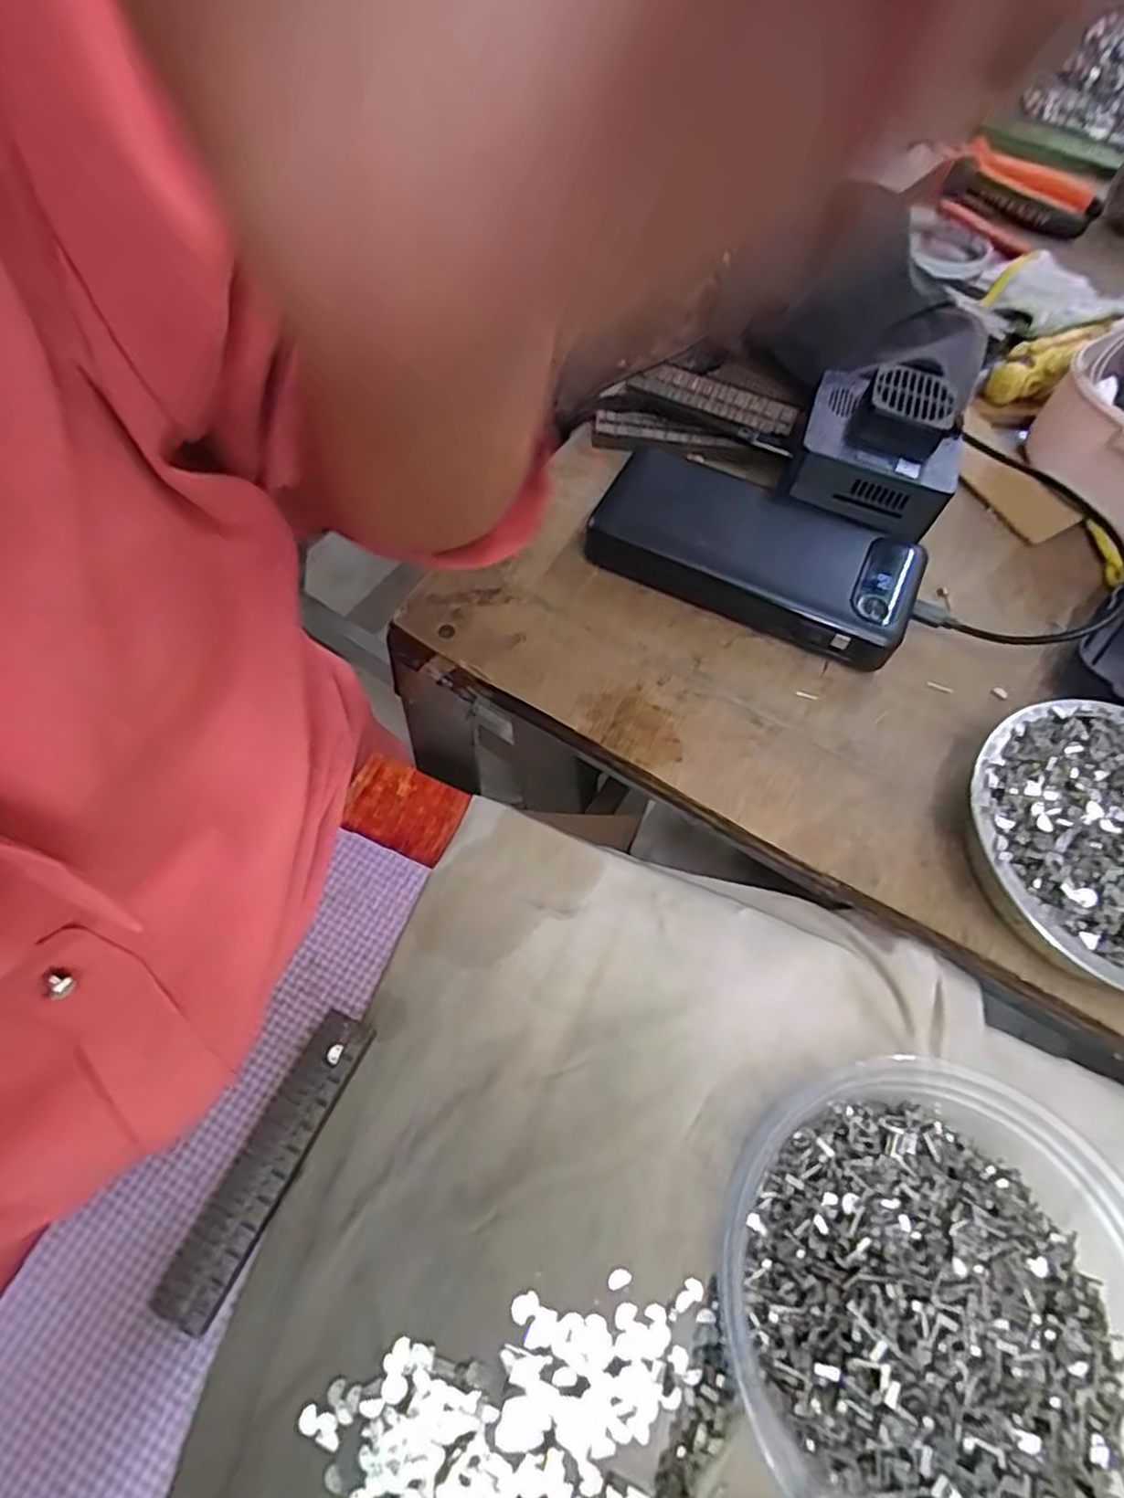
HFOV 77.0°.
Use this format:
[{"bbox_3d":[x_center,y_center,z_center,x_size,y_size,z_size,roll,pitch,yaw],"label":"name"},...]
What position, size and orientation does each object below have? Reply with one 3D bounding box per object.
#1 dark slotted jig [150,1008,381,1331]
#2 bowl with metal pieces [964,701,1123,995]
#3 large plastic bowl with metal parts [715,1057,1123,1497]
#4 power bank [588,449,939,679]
[{"bbox_3d":[-0.099,0.138,0.240,0.021,0.011,0.096,25,60,9],"label":"dark slotted jig"},{"bbox_3d":[0.219,0.040,0.281,0.113,0.034,0.116,3,59,-4],"label":"bowl with metal pieces"},{"bbox_3d":[0.116,0.175,0.221,0.128,0.048,0.139,3,59,-4],"label":"large plastic bowl with metal parts"},{"bbox_3d":[0.093,-0.097,0.344,0.152,0.025,0.069,25,60,9],"label":"power bank"}]

